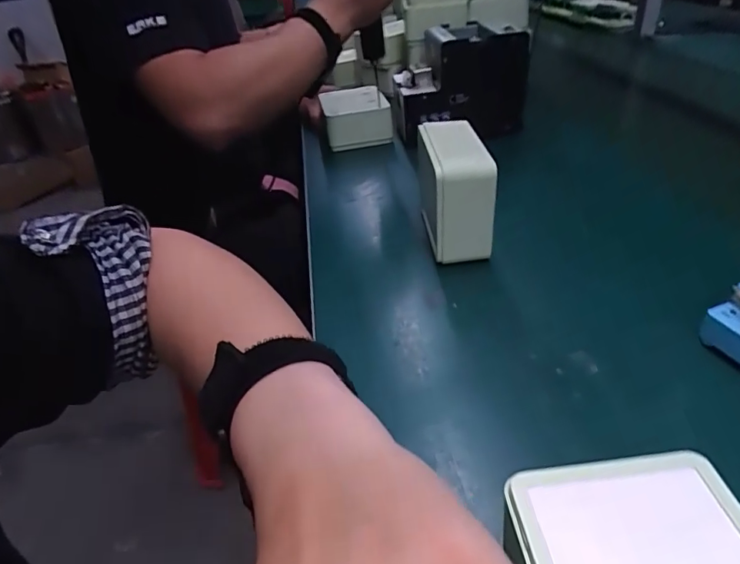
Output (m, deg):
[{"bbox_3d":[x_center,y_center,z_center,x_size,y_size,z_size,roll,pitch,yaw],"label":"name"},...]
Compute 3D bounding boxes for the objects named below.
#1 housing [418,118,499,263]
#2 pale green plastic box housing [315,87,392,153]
[{"bbox_3d":[0.087,-0.102,0.528,0.053,0.102,0.142,-8,36,1],"label":"housing"},{"bbox_3d":[-0.026,-0.278,0.845,0.114,0.063,0.148,-8,36,1],"label":"pale green plastic box housing"}]

